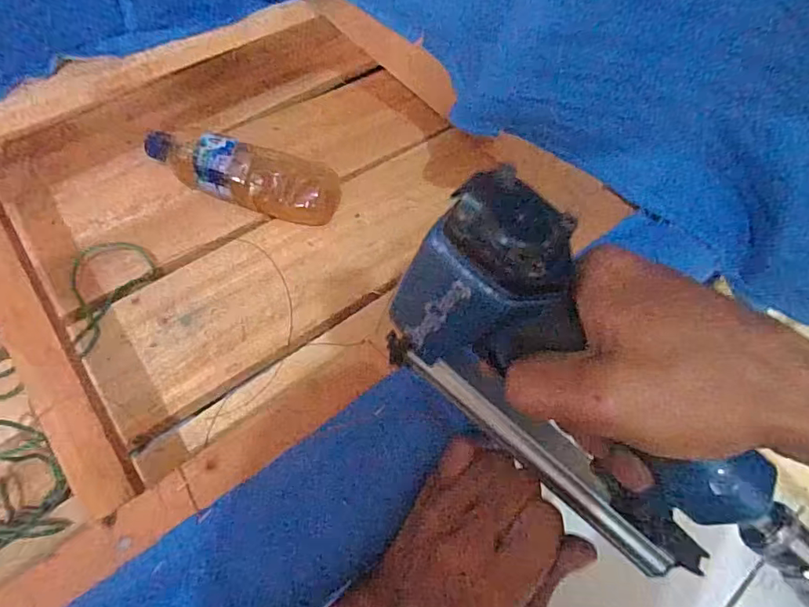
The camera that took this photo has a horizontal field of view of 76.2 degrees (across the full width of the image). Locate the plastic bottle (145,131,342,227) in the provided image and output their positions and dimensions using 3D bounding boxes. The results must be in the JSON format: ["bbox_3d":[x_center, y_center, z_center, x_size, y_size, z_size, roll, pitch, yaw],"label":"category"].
[{"bbox_3d":[-0.187,-0.141,0.578,0.223,0.070,0.065,12,60,5],"label":"plastic bottle"}]

